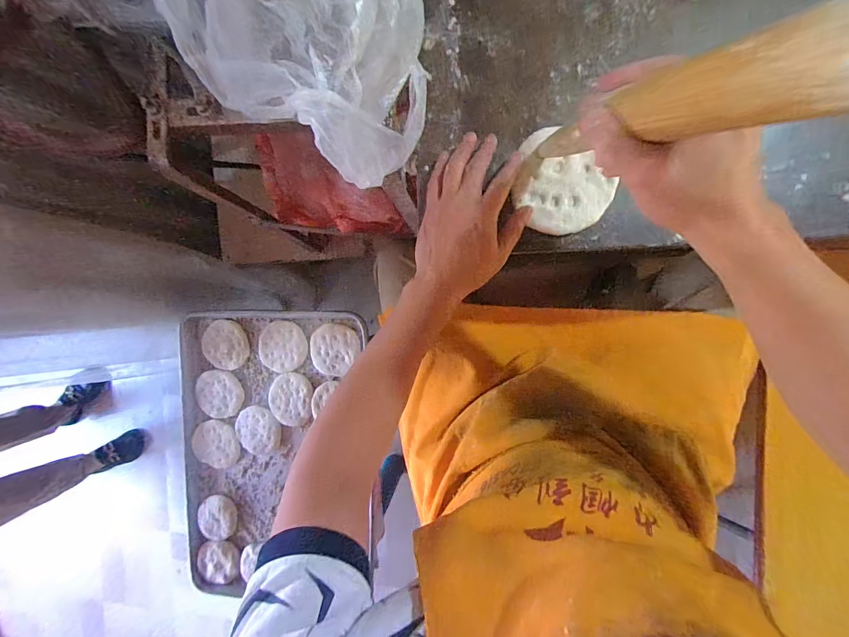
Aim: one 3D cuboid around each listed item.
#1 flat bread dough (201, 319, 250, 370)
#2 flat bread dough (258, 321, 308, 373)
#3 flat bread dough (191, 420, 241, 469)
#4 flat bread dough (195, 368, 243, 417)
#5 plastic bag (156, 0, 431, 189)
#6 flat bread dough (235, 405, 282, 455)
[{"bbox_3d":[-0.412,0.056,0.762,0.097,0.010,0.103,2,106,9],"label":"flat bread dough"},{"bbox_3d":[-0.288,0.058,0.740,0.106,0.016,0.099,1,95,9],"label":"flat bread dough"},{"bbox_3d":[-0.449,0.273,0.795,0.098,0.009,0.107,1,95,9],"label":"flat bread dough"},{"bbox_3d":[-0.438,0.160,0.786,0.104,0.009,0.097,1,95,9],"label":"flat bread dough"},{"bbox_3d":[-0.074,-0.225,0.268,0.186,0.136,0.186,34,99,5],"label":"plastic bag"},{"bbox_3d":[-0.350,0.234,0.772,0.117,0.011,0.096,10,95,20],"label":"flat bread dough"}]

